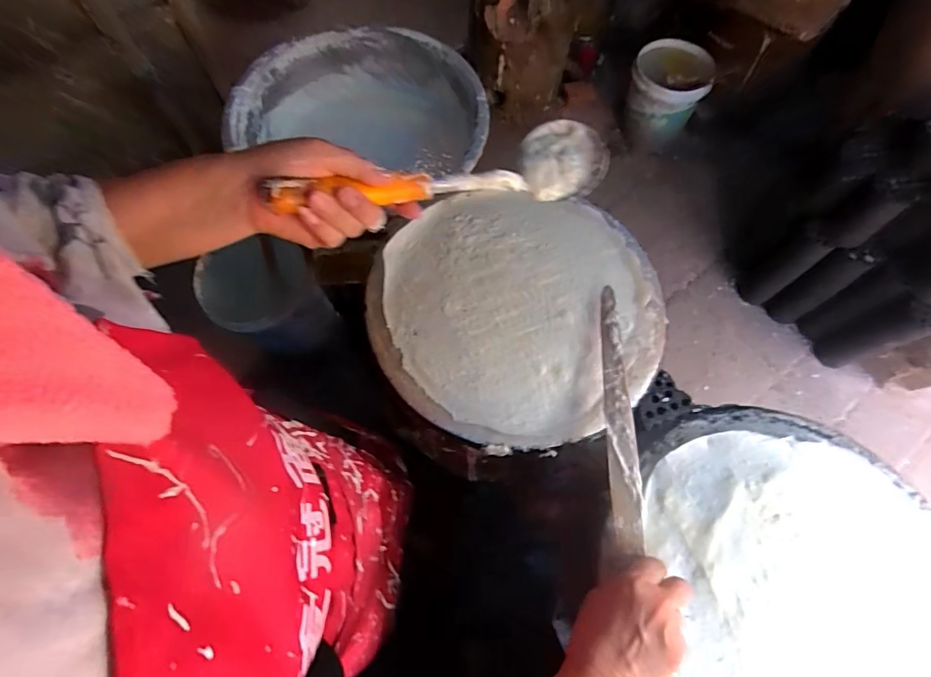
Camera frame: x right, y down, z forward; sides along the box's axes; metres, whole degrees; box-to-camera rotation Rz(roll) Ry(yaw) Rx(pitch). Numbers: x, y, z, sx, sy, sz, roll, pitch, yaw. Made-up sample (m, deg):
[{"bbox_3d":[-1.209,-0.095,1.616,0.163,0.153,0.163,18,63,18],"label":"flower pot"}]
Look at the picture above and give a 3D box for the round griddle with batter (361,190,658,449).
[{"bbox_3d":[0.063,-0.035,0.587,0.356,0.037,0.328,-1,67,2],"label":"round griddle with batter"}]

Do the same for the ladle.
[{"bbox_3d":[-0.002,-0.161,0.441,0.369,0.058,0.087,-20,65,-36],"label":"ladle"}]

